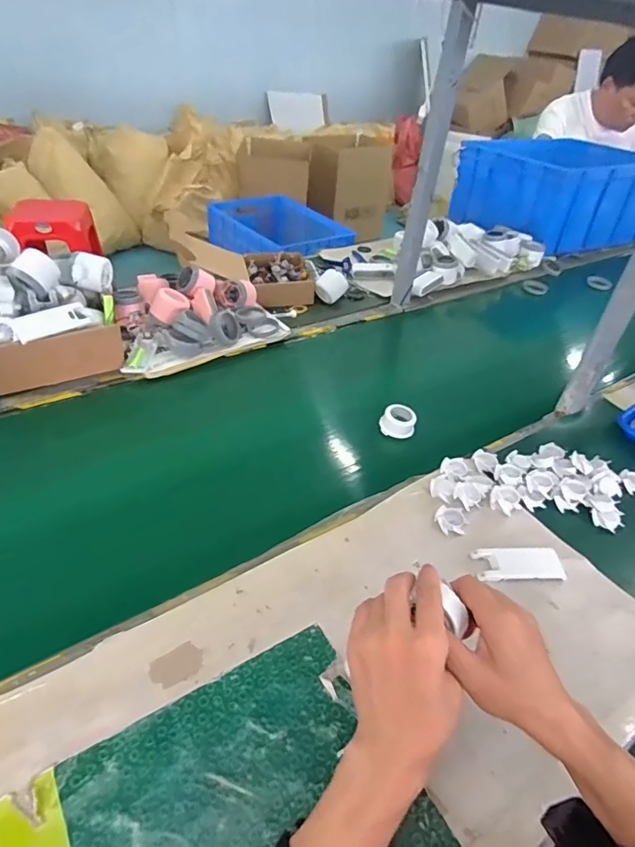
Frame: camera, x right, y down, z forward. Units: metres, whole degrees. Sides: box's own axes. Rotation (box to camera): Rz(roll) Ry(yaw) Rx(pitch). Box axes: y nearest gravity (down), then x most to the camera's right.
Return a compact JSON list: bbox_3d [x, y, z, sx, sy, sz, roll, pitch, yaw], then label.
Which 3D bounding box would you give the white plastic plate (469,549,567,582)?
[{"bbox_3d":[0.239,0.166,0.593,0.101,0.017,0.037,4,39,-4],"label":"white plastic plate"}]

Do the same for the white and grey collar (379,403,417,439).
[{"bbox_3d":[0.125,-0.003,0.782,0.052,0.037,0.041,13,40,7],"label":"white and grey collar"}]

